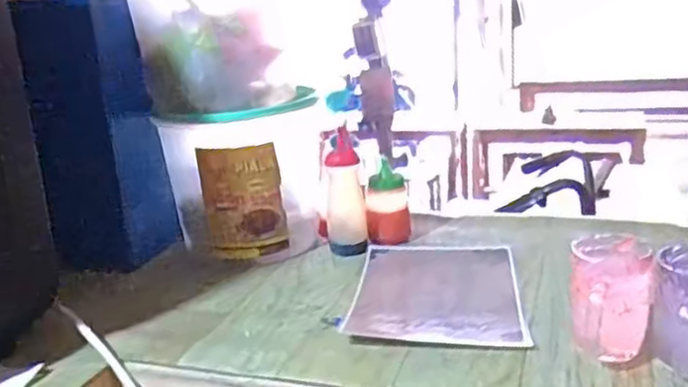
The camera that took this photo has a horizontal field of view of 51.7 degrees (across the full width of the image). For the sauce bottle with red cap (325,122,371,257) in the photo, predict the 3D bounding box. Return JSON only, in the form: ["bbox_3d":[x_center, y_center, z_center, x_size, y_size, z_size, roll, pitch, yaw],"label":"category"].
[{"bbox_3d":[0.002,-0.002,1.052,0.057,0.176,0.054,-5,19,1],"label":"sauce bottle with red cap"}]

